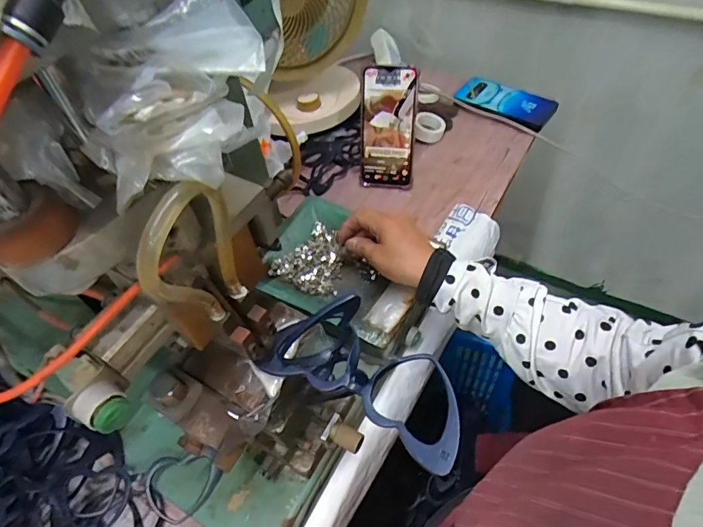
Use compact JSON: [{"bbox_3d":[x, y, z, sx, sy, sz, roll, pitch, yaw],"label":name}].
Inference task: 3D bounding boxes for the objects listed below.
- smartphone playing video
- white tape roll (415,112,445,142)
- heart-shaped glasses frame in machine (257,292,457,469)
[{"bbox_3d":[0.050,-0.188,0.637,0.076,0.165,0.015,5,27,9],"label":"smartphone playing video"},{"bbox_3d":[0.127,-0.223,0.732,0.048,0.020,0.052,-3,53,3],"label":"white tape roll"},{"bbox_3d":[0.013,0.070,0.303,0.142,0.026,0.072,26,59,23],"label":"heart-shaped glasses frame in machine"}]

